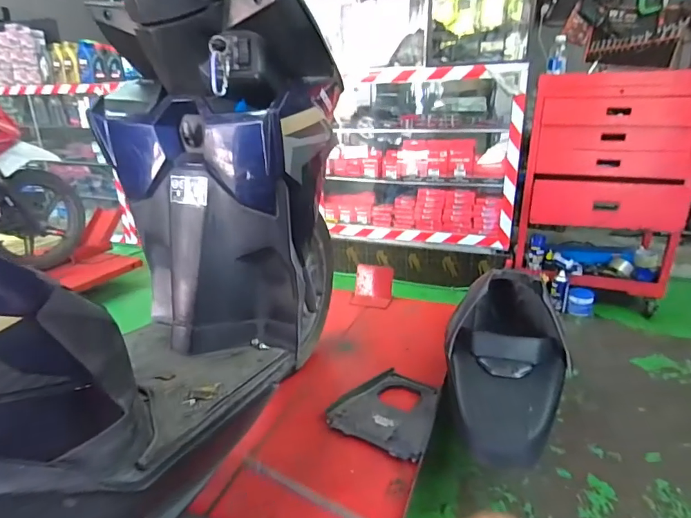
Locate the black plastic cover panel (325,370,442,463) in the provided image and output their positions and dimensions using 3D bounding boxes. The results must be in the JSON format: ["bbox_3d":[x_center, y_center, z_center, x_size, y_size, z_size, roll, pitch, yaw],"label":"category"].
[{"bbox_3d":[0.106,0.370,1.101,0.239,0.036,0.280,9,22,25],"label":"black plastic cover panel"}]

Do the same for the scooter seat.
[{"bbox_3d":[0.395,0.201,1.082,0.286,0.233,0.569,10,22,25],"label":"scooter seat"}]

